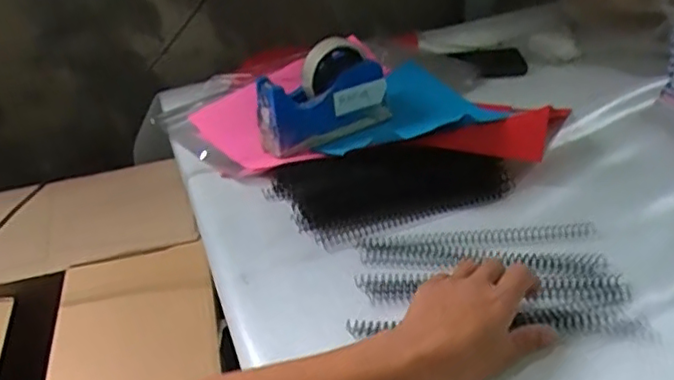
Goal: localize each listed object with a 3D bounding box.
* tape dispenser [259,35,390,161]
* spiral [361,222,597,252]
[{"bbox_3d":[-0.022,-0.118,0.756,0.161,0.114,0.055,-19,14,-16],"label":"tape dispenser"},{"bbox_3d":[0.130,0.045,0.573,0.210,0.011,0.021,-4,34,4],"label":"spiral"}]

